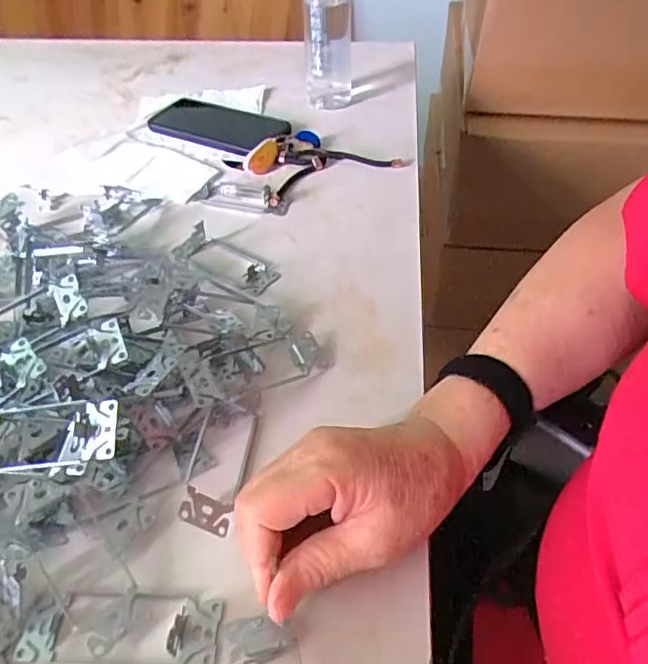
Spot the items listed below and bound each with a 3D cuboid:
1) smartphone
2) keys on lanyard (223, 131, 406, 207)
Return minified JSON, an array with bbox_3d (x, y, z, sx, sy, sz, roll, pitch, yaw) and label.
[{"bbox_3d":[-0.130,-0.252,0.673,0.160,0.015,0.090,21,51,19],"label":"smartphone"},{"bbox_3d":[-0.012,-0.196,0.613,0.159,0.025,0.115,-22,51,-18],"label":"keys on lanyard"}]

